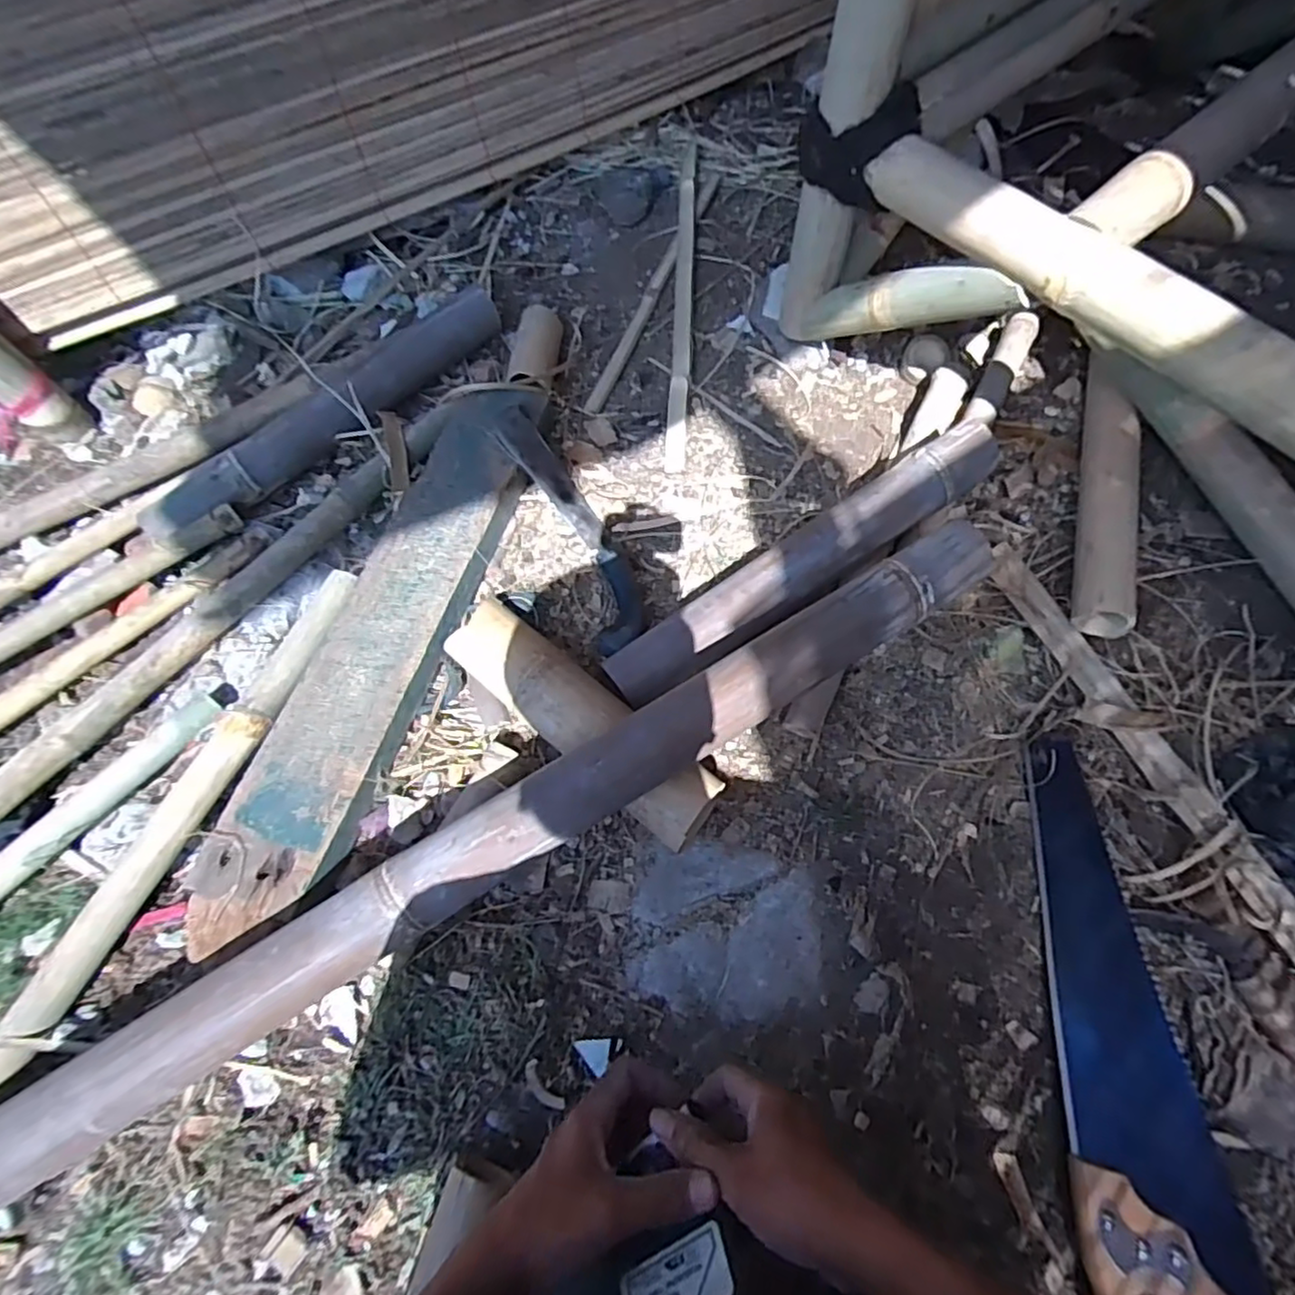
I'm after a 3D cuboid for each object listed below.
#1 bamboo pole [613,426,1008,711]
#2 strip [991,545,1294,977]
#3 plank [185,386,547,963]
[{"bbox_3d":[0.164,-0.095,0.702,0.471,0.077,0.068,-30,67,-11],"label":"bamboo pole"},{"bbox_3d":[0.550,0.205,0.612,0.055,0.025,0.735,-22,66,-8],"label":"strip"},{"bbox_3d":[-0.279,-0.033,0.729,0.127,0.038,0.692,12,66,8],"label":"plank"}]

